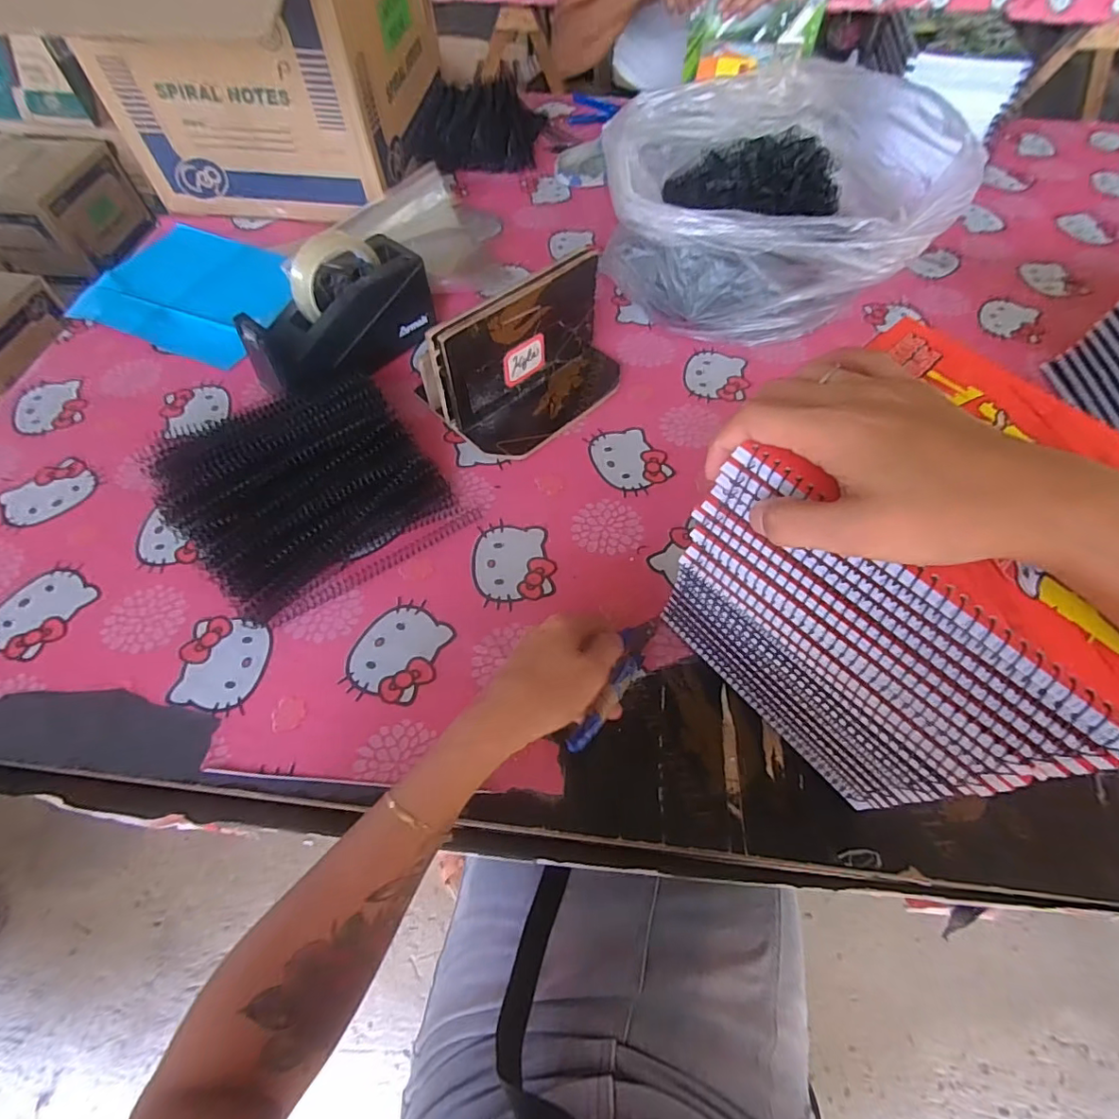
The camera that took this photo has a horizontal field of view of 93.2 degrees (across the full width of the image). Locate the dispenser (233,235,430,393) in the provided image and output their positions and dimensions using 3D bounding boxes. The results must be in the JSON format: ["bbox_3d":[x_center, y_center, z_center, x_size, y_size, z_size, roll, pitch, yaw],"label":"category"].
[{"bbox_3d":[-0.235,-0.260,0.566,0.201,0.117,0.083,-39,66,-21],"label":"dispenser"}]

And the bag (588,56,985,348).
[{"bbox_3d":[0.205,-0.366,0.575,0.307,0.211,0.227,5,60,3],"label":"bag"}]

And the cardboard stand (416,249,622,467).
[{"bbox_3d":[-0.030,-0.215,0.539,0.125,0.120,0.203,38,66,21],"label":"cardboard stand"}]

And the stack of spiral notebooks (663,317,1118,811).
[{"bbox_3d":[0.200,0.022,0.334,0.145,0.219,0.190,-38,66,-21],"label":"stack of spiral notebooks"}]

